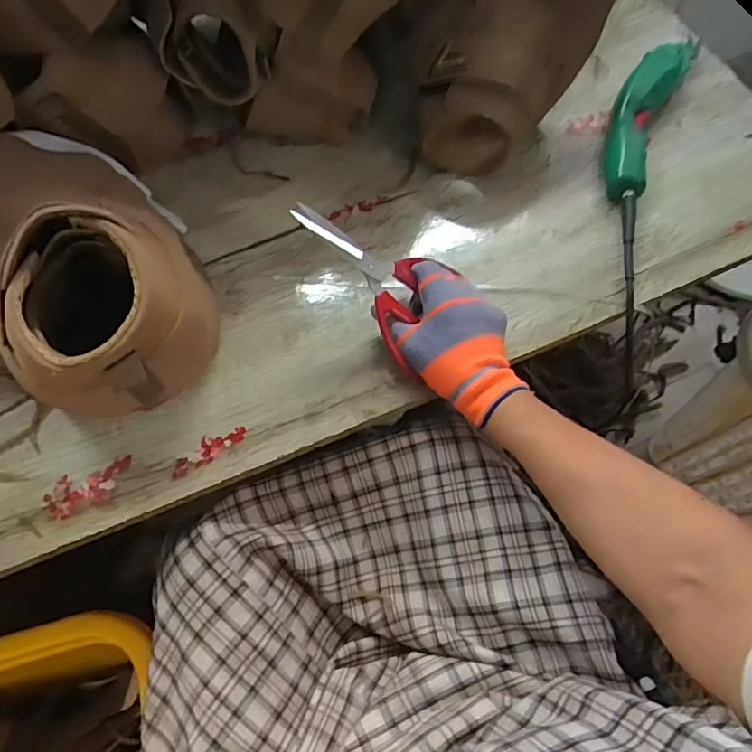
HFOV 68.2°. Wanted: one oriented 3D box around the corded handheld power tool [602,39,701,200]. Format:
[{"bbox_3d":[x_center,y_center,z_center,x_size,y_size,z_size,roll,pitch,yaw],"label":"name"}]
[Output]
[{"bbox_3d":[0.290,-0.289,0.602,0.059,0.043,0.242,24,68,9],"label":"corded handheld power tool"}]

